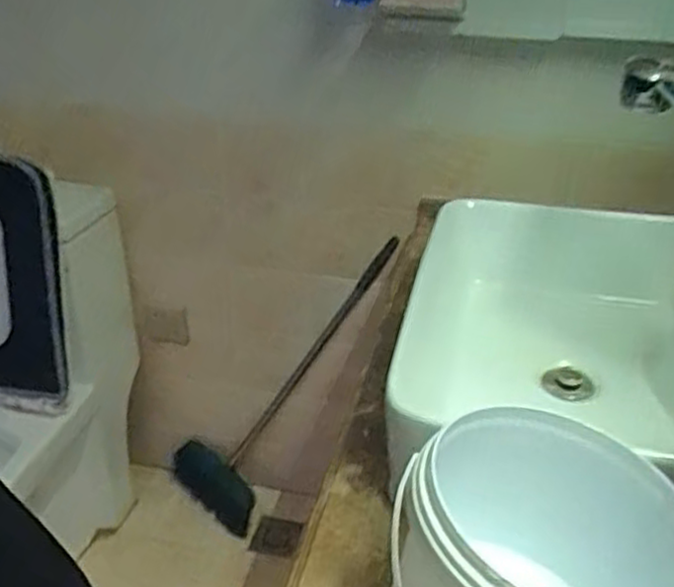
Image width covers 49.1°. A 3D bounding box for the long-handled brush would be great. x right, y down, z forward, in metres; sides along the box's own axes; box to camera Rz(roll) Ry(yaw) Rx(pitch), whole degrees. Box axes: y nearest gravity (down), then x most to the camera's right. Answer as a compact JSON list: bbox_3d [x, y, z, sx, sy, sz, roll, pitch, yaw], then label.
[{"bbox_3d":[-0.090,0.178,1.475,0.109,0.774,0.231,1,40,-47],"label":"long-handled brush"}]

